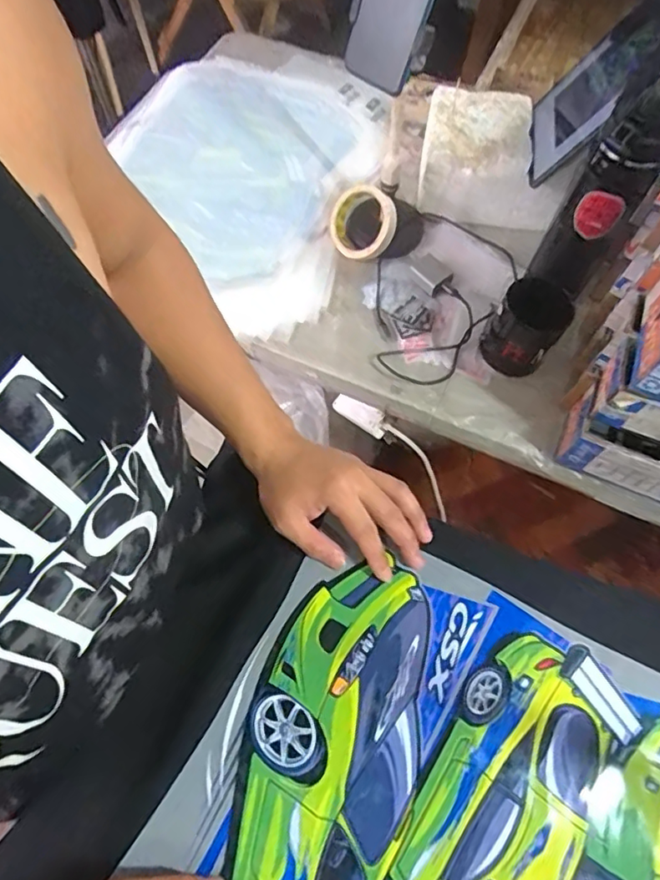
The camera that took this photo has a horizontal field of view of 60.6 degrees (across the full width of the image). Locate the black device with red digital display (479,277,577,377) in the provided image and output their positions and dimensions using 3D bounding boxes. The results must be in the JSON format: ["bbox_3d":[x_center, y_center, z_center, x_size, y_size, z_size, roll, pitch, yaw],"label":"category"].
[{"bbox_3d":[0.238,-0.138,0.689,0.082,0.105,0.073,29,67,12],"label":"black device with red digital display"}]

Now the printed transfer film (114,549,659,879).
[{"bbox_3d":[0.121,0.266,0.399,0.429,0.006,0.286,22,65,9],"label":"printed transfer film"}]

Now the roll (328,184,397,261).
[{"bbox_3d":[0.044,-0.298,0.774,0.095,0.094,0.019,46,28,15],"label":"roll"}]

